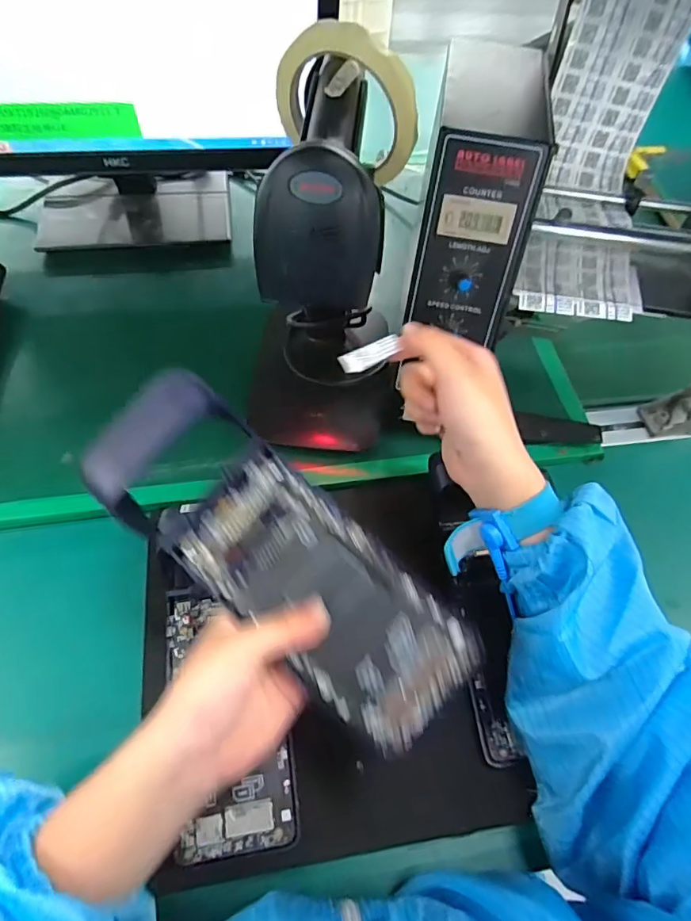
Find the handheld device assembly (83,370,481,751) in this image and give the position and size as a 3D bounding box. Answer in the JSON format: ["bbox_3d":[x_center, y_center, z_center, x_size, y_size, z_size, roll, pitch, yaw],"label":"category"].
[{"bbox_3d":[-0.032,0.052,0.270,0.215,0.044,0.082,41,65,4],"label":"handheld device assembly"}]

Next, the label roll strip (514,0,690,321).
[{"bbox_3d":[0.182,-0.223,0.367,0.083,0.066,0.236,7,98,2],"label":"label roll strip"}]

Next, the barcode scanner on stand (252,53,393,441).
[{"bbox_3d":[-0.024,-0.116,0.376,0.101,0.247,0.141,-4,59,-5],"label":"barcode scanner on stand"}]

